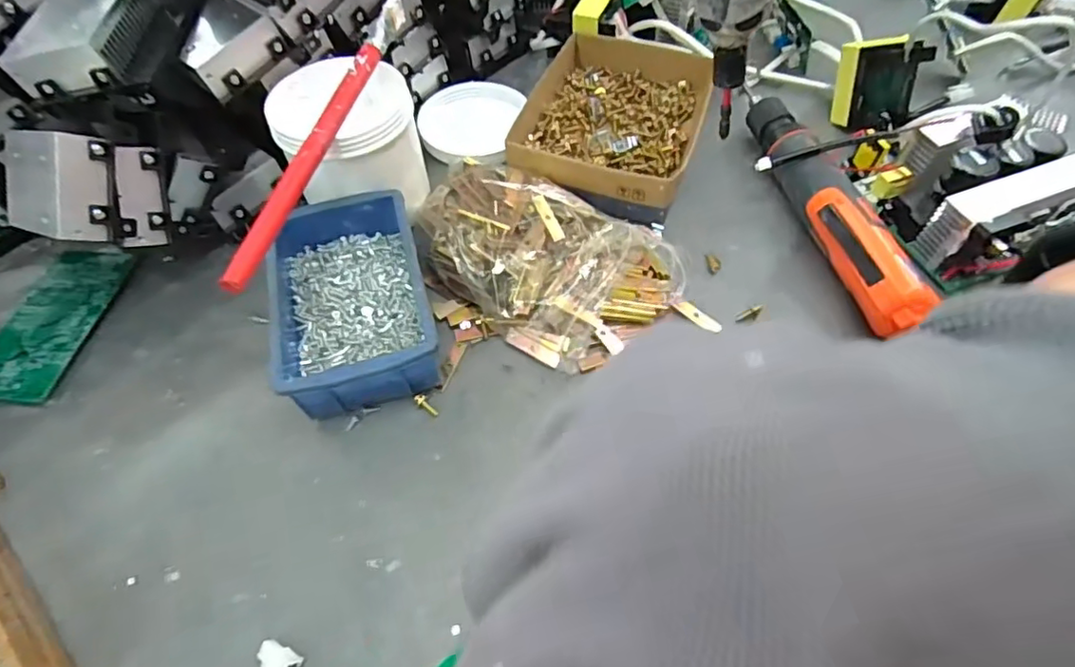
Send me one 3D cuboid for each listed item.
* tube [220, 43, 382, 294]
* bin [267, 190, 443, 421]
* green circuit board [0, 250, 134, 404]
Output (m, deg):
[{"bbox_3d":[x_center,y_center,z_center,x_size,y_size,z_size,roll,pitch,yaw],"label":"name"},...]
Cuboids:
[{"bbox_3d":[-0.134,-0.109,0.355,0.012,0.011,0.210,9,57,6],"label":"tube"},{"bbox_3d":[-0.119,-0.017,0.391,0.094,0.059,0.151,-13,57,-9],"label":"bin"},{"bbox_3d":[-0.339,-0.010,0.418,0.062,0.006,0.126,4,57,3],"label":"green circuit board"}]

